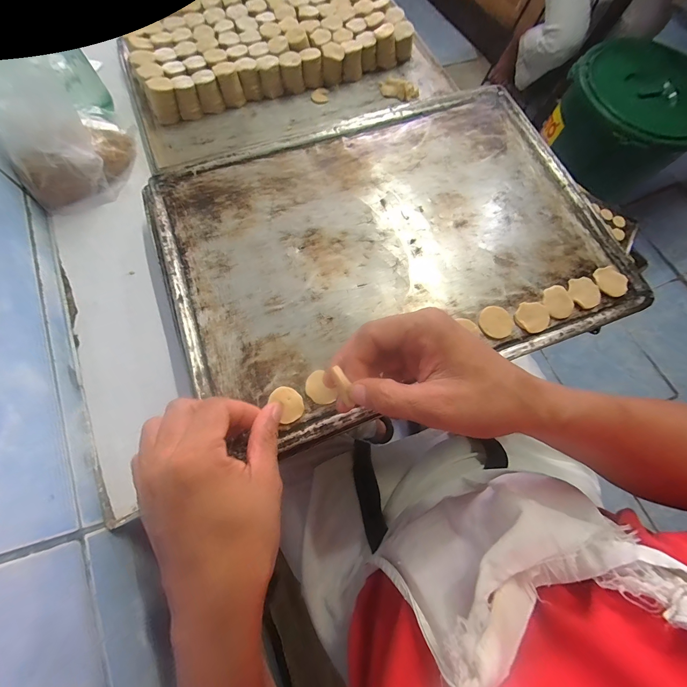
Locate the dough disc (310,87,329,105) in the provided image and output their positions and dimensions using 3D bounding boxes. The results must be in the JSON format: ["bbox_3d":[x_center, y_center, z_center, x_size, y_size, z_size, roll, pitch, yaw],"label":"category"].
[{"bbox_3d":[-0.036,-0.379,0.472,0.027,0.004,0.034,1,71,-4],"label":"dough disc"}]

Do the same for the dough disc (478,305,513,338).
[{"bbox_3d":[0.146,-0.021,0.294,0.030,0.005,0.031,1,71,-3],"label":"dough disc"}]

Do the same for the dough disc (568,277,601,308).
[{"bbox_3d":[0.242,-0.052,0.308,0.033,0.004,0.031,1,71,-3],"label":"dough disc"}]

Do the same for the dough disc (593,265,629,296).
[{"bbox_3d":[0.274,-0.064,0.314,0.034,0.005,0.032,1,71,-3],"label":"dough disc"}]

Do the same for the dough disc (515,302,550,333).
[{"bbox_3d":[0.183,-0.026,0.297,0.033,0.004,0.029,-8,72,-7],"label":"dough disc"}]

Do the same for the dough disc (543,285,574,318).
[{"bbox_3d":[0.211,-0.041,0.303,0.029,0.005,0.031,1,71,-3],"label":"dough disc"}]

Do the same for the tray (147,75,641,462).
[{"bbox_3d":[0.051,-0.112,0.328,0.447,0.014,0.323,-20,71,-8],"label":"tray"}]

